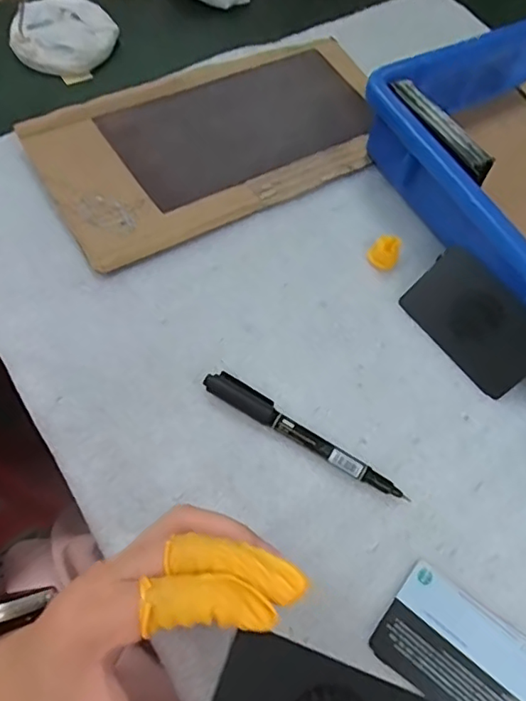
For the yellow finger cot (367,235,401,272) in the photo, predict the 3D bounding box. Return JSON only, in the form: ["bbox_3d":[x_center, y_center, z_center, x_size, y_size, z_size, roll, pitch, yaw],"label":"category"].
[{"bbox_3d":[0.085,-0.068,0.395,0.020,0.019,0.019,2,63,-4],"label":"yellow finger cot"}]

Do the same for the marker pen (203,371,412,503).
[{"bbox_3d":[0.025,0.048,0.325,0.129,0.014,0.016,29,65,9],"label":"marker pen"}]

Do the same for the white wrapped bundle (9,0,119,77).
[{"bbox_3d":[-0.163,-0.259,0.457,0.069,0.024,0.079,25,64,8],"label":"white wrapped bundle"}]

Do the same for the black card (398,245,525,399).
[{"bbox_3d":[0.135,-0.018,0.355,0.089,0.004,0.054,50,115,18],"label":"black card"}]

